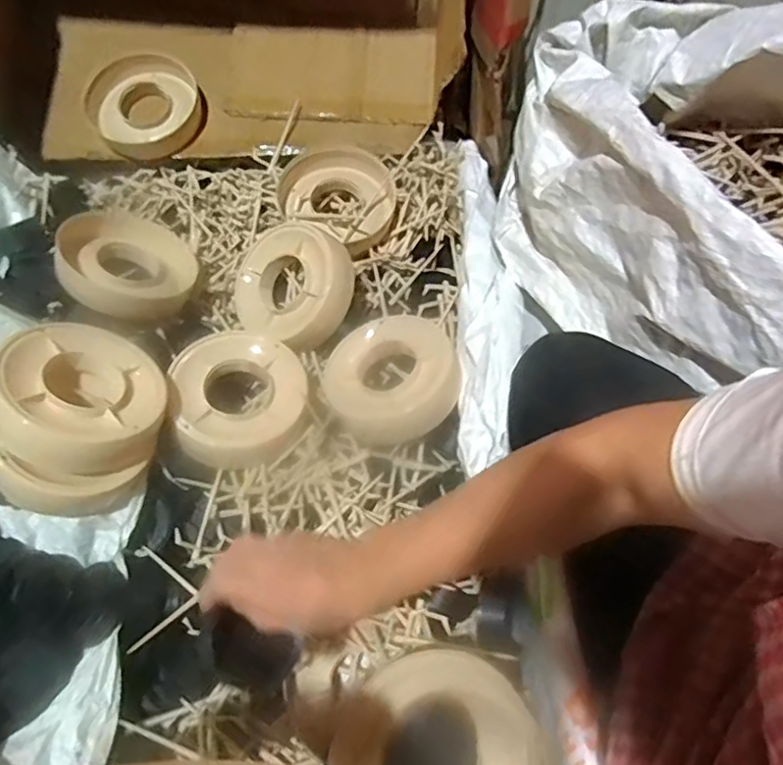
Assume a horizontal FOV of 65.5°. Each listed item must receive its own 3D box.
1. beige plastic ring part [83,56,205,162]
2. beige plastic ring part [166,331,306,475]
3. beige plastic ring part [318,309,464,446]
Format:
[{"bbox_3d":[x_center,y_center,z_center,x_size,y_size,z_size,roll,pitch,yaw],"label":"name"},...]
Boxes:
[{"bbox_3d":[-0.362,-0.406,0.900,0.157,0.024,0.148,-19,87,-12],"label":"beige plastic ring part"},{"bbox_3d":[-0.168,0.015,0.683,0.146,0.066,0.154,-10,55,-7],"label":"beige plastic ring part"},{"bbox_3d":[0.005,-0.005,0.691,0.136,0.049,0.155,29,60,19],"label":"beige plastic ring part"}]

